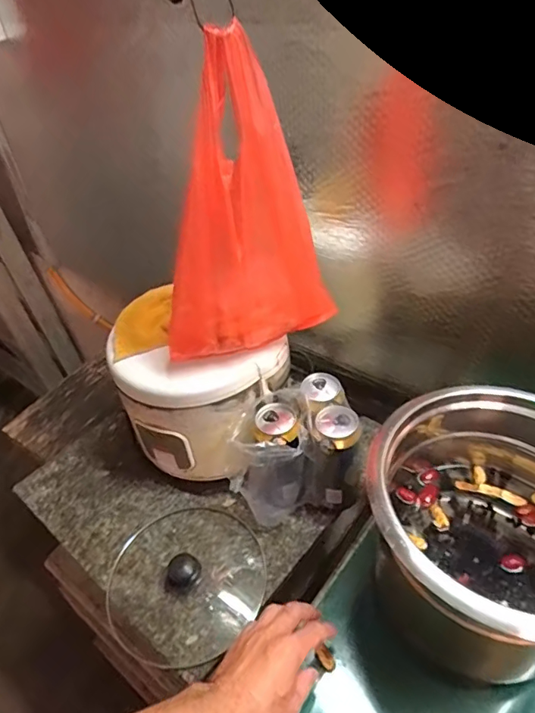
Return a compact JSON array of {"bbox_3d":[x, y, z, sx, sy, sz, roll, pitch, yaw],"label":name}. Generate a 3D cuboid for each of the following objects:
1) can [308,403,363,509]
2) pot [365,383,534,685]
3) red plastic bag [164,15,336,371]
[{"bbox_3d":[0.089,0.145,0.686,0.069,0.160,0.065,-1,42,4],"label":"can"},{"bbox_3d":[0.243,0.180,0.542,0.255,0.203,0.267,-3,42,3],"label":"pot"},{"bbox_3d":[-0.028,-0.143,0.526,0.191,0.319,0.036,-19,44,-15],"label":"red plastic bag"}]

